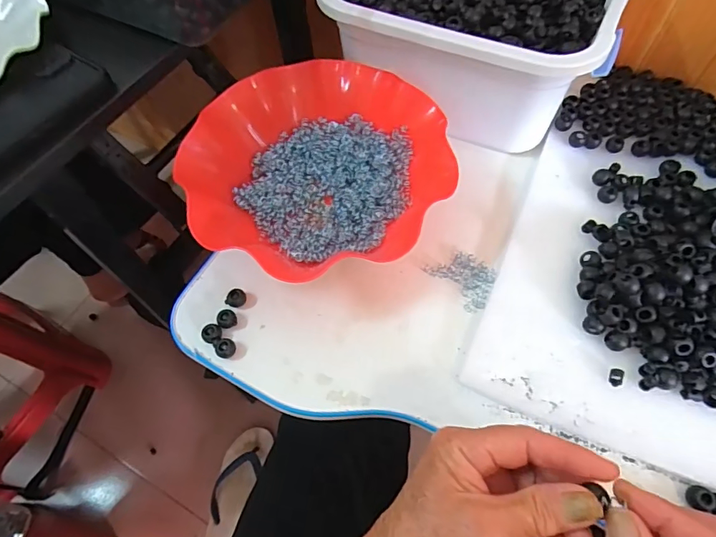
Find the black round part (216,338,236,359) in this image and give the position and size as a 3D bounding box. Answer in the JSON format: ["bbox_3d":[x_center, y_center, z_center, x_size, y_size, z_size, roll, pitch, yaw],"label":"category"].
[{"bbox_3d":[-0.105,0.064,0.365,0.014,0.011,0.015,-1,62,2],"label":"black round part"}]

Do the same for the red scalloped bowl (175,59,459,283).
[{"bbox_3d":[-0.037,-0.086,0.406,0.208,0.067,0.214,-1,62,2],"label":"red scalloped bowl"}]

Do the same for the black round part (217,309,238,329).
[{"bbox_3d":[-0.108,0.041,0.376,0.015,0.009,0.015,-1,62,2],"label":"black round part"}]

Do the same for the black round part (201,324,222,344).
[{"bbox_3d":[-0.119,0.053,0.370,0.017,0.008,0.016,-1,62,2],"label":"black round part"}]

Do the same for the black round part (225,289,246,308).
[{"bbox_3d":[-0.103,0.026,0.385,0.017,0.009,0.013,-31,65,-14],"label":"black round part"}]

